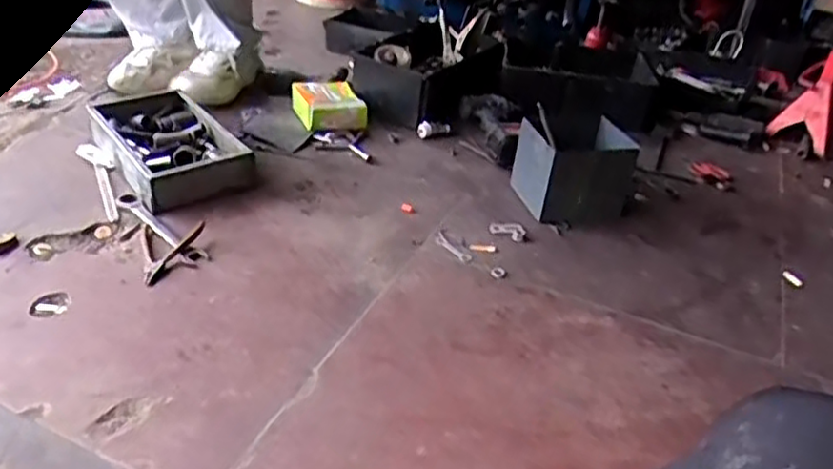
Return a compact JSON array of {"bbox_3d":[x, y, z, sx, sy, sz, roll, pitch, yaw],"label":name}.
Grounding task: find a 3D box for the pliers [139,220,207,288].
[{"bbox_3d":[-0.406,0.028,1.124,0.099,0.016,0.154,1,33,-8],"label":"pliers"}]

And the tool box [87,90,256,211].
[{"bbox_3d":[-0.487,-0.176,1.365,0.206,0.079,0.357,-20,41,-34],"label":"tool box"}]

